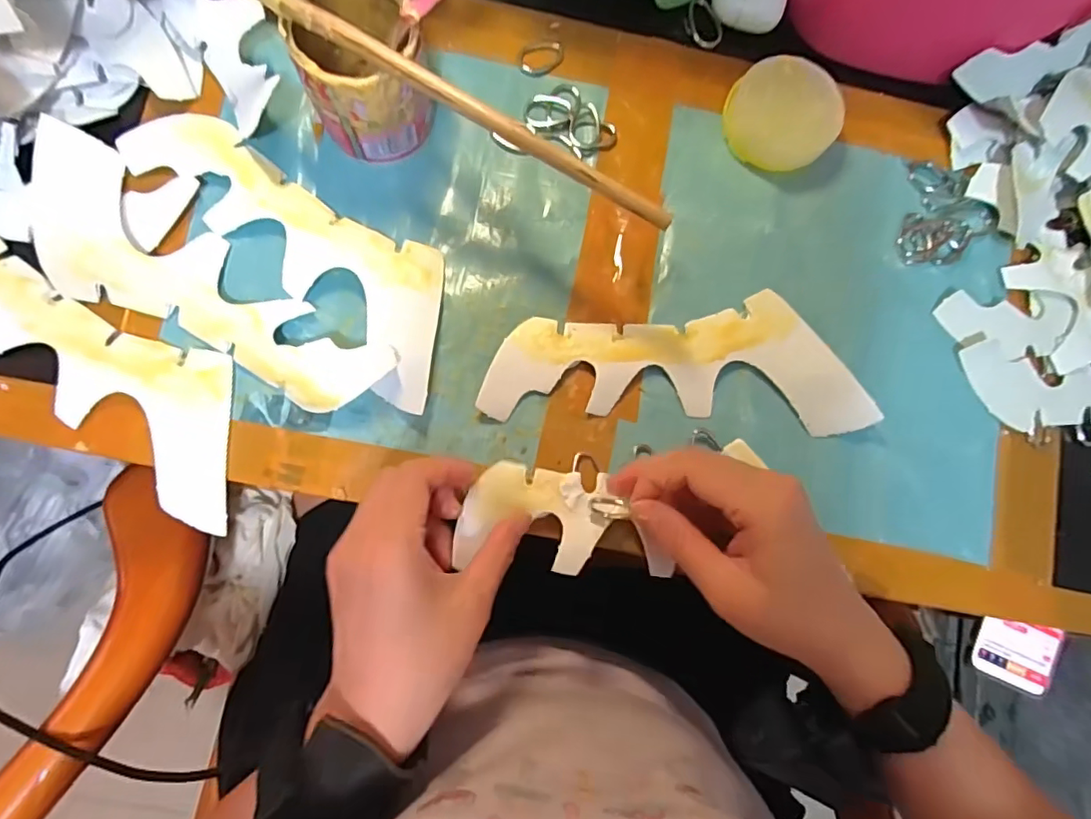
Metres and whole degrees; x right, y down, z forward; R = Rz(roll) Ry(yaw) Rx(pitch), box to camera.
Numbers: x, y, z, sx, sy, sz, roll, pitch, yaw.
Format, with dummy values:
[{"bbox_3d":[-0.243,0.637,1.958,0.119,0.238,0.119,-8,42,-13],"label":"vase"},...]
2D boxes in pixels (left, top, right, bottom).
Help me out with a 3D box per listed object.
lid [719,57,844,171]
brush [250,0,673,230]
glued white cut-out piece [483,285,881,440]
[{"bbox_3d":[0.145,-0.179,0.338,0.066,0.009,0.062,2,102,11],"label":"lid"},{"bbox_3d":[-0.055,-0.150,0.254,0.255,0.011,0.011,28,81,-2],"label":"brush"},{"bbox_3d":[0.078,-0.030,0.325,0.220,0.011,0.075,3,85,-4],"label":"glued white cut-out piece"}]

